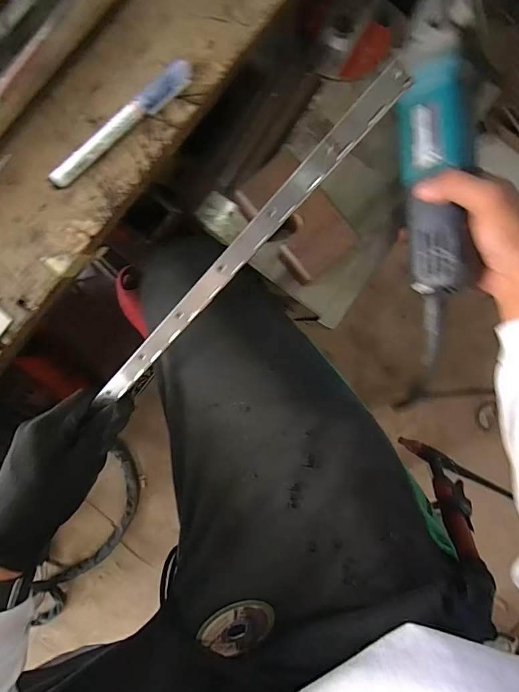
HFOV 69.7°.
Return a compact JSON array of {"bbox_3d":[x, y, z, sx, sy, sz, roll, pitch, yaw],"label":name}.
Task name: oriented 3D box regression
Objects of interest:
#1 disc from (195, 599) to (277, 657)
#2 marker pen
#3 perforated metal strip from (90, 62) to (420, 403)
[{"bbox_3d":[-0.015,0.233,0.310,0.054,0.006,0.059,-43,118,-2],"label":"disc"},{"bbox_3d":[-0.107,-0.169,0.288,0.134,0.015,0.015,-38,91,5],"label":"marker pen"},{"bbox_3d":[-0.024,-0.054,0.264,0.017,0.004,0.303,38,113,-22],"label":"perforated metal strip"}]

